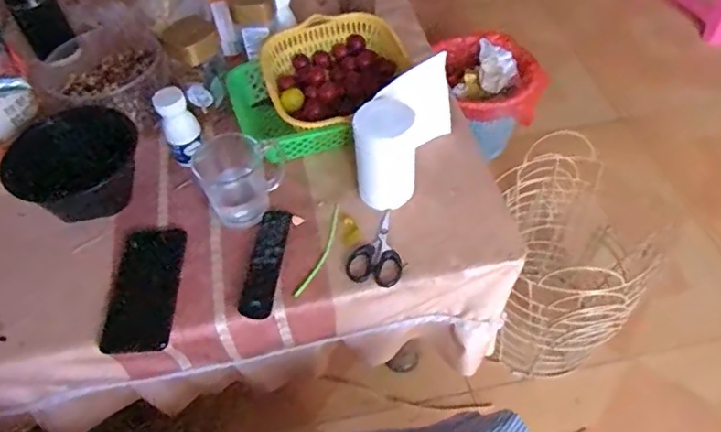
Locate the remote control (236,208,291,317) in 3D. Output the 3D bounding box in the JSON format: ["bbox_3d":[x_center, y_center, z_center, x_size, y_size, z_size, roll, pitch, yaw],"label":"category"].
[{"bbox_3d":[-0.113,0.054,0.671,0.040,0.018,0.149,2,52,5],"label":"remote control"}]

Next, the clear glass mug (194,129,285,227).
[{"bbox_3d":[-0.152,-0.054,0.710,0.116,0.087,0.107,-14,52,-7],"label":"clear glass mug"}]

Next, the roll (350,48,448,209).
[{"bbox_3d":[0.058,-0.114,0.725,0.063,0.126,0.189,23,57,20],"label":"roll"}]

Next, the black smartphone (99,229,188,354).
[{"bbox_3d":[-0.253,0.083,0.665,0.083,0.012,0.163,-2,52,2],"label":"black smartphone"}]

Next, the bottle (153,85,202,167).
[{"bbox_3d":[-0.239,-0.117,0.748,0.050,0.098,0.044,37,62,27],"label":"bottle"}]

